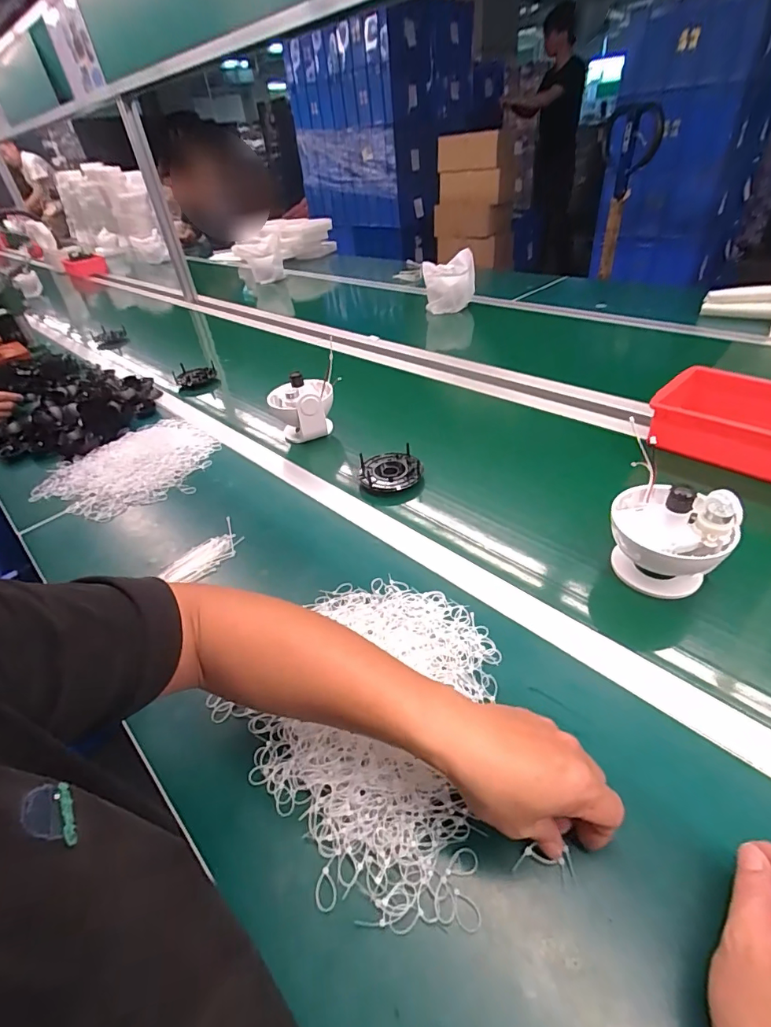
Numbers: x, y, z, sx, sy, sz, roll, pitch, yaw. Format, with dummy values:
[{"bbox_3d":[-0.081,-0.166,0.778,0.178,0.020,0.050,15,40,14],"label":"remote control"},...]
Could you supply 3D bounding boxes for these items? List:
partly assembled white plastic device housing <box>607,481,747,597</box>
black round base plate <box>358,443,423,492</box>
[{"bbox_3d":[0.309,0.025,0.507,0.115,0.106,0.099,22,49,30],"label":"partly assembled white plastic device housing"},{"bbox_3d":[0.007,-0.068,0.733,0.096,0.028,0.087,-8,40,0],"label":"black round base plate"}]

